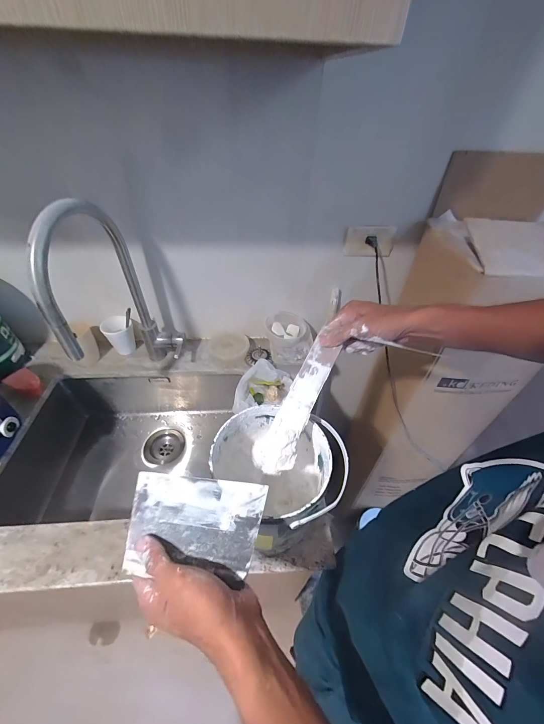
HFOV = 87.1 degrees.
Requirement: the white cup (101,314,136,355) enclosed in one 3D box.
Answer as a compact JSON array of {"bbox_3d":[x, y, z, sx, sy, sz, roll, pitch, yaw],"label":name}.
[{"bbox_3d":[-0.415,-0.072,0.785,0.074,0.082,0.071,-23,50,-23],"label":"white cup"}]

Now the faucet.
[{"bbox_3d":[-0.292,-0.093,0.579,0.095,0.414,0.251,6,44,3],"label":"faucet"}]

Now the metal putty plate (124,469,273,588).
[{"bbox_3d":[-0.079,0.167,0.298,0.136,0.006,0.086,4,60,2],"label":"metal putty plate"}]

